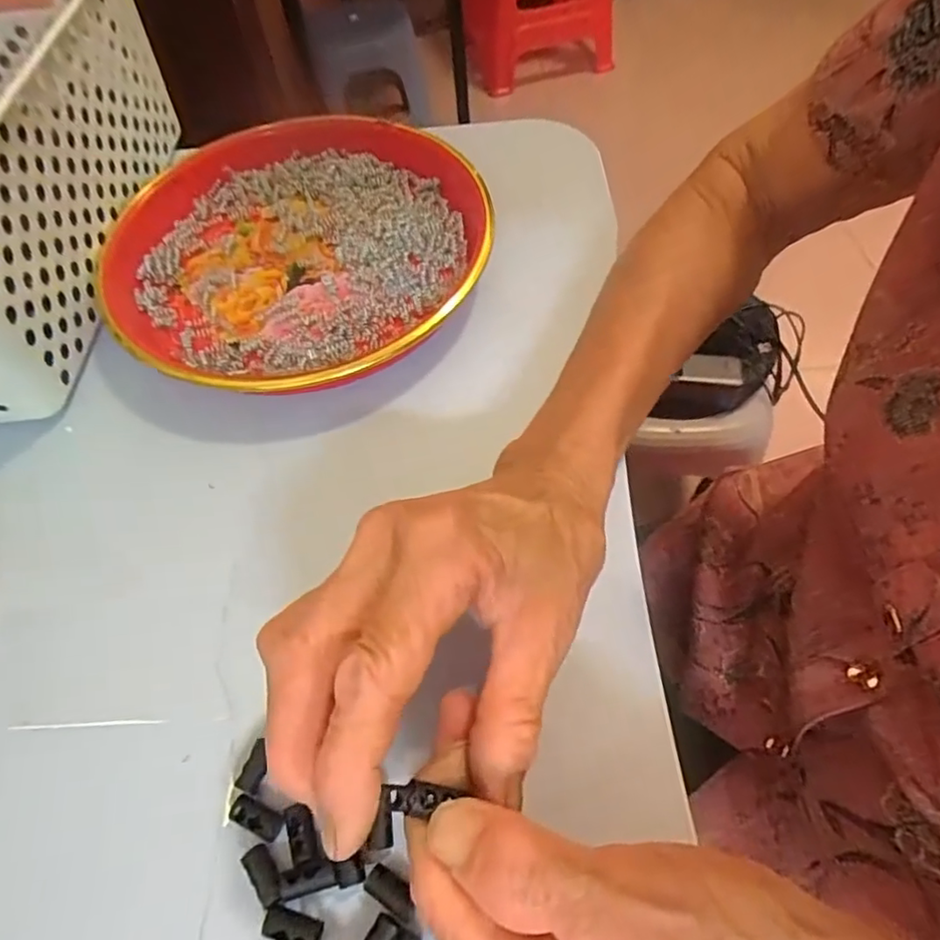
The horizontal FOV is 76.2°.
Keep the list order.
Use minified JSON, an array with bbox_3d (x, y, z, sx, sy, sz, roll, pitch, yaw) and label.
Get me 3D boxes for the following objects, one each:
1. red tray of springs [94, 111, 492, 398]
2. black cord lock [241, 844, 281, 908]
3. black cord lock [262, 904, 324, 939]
[{"bbox_3d":[-0.103,-0.132,0.350,0.213,0.029,0.216,13,64,11],"label":"red tray of springs"},{"bbox_3d":[-0.069,0.134,0.199,0.008,0.005,0.018,-34,65,-13],"label":"black cord lock"},{"bbox_3d":[-0.057,0.146,0.191,0.019,0.005,0.008,13,64,10],"label":"black cord lock"}]

